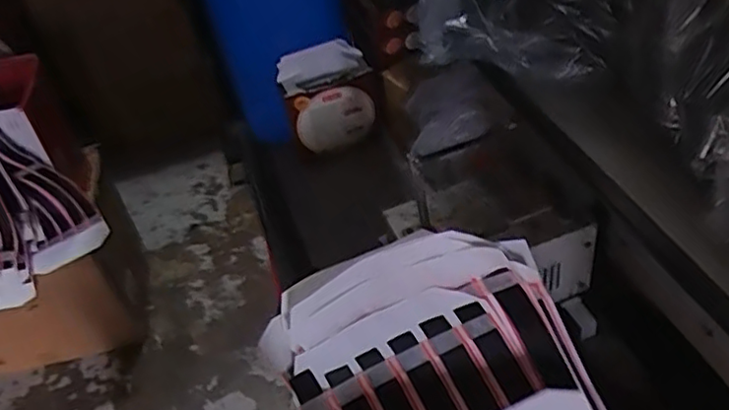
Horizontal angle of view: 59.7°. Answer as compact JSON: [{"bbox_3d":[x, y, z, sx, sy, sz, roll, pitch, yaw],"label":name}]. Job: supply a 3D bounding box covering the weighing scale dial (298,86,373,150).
[{"bbox_3d":[-0.038,-0.116,0.865,0.105,0.100,0.014,-17,44,-10],"label":"weighing scale dial"}]

